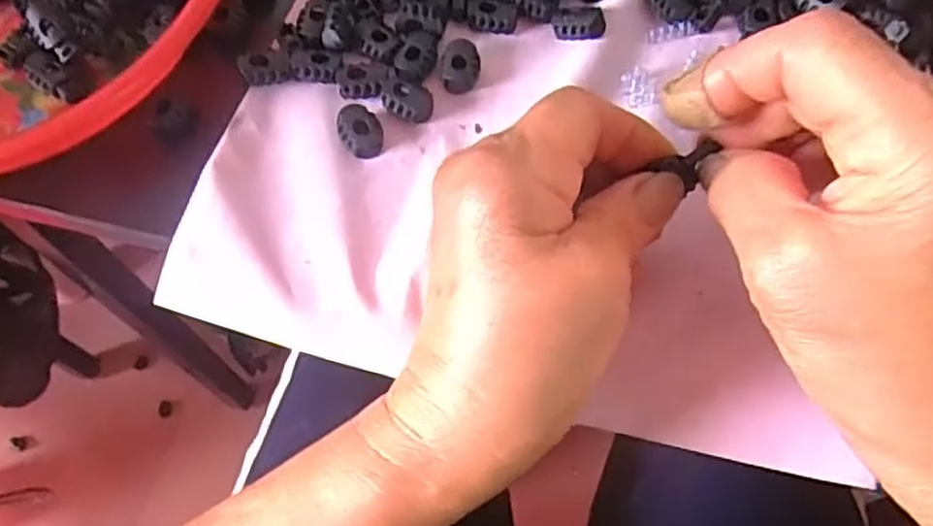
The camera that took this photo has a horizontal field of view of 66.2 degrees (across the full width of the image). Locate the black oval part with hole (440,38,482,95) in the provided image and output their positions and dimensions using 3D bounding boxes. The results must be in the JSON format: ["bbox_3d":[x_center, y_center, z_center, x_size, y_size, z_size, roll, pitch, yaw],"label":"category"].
[{"bbox_3d":[-0.002,-0.083,0.300,0.015,0.007,0.023,10,66,8],"label":"black oval part with hole"}]

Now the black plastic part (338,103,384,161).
[{"bbox_3d":[-0.043,-0.054,0.288,0.016,0.008,0.022,-27,66,-9],"label":"black plastic part"}]

